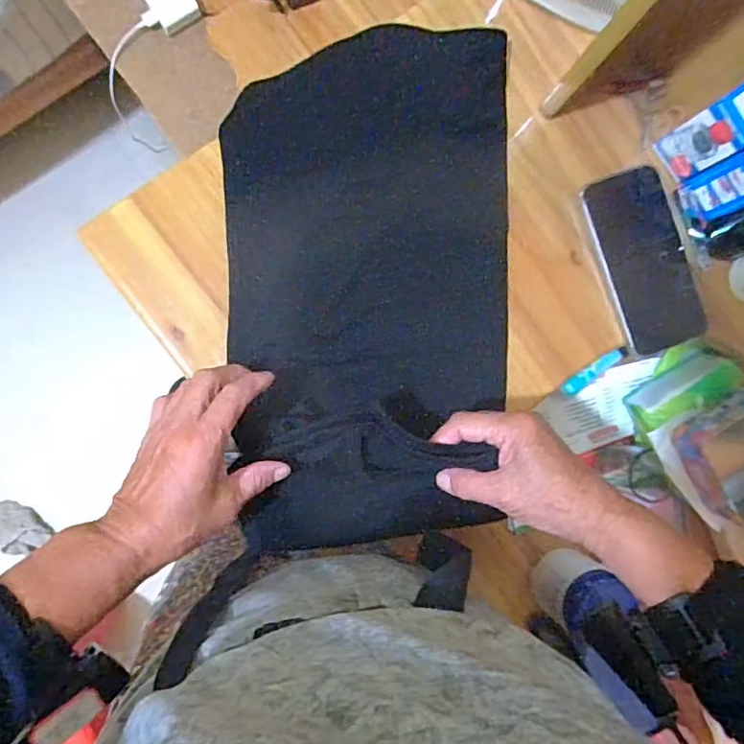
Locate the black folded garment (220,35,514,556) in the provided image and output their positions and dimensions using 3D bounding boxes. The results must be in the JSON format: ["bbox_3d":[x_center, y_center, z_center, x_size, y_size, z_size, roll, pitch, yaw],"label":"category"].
[{"bbox_3d":[0.001,-0.078,0.492,0.239,0.050,0.426,-2,89,-7],"label":"black folded garment"}]

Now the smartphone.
[{"bbox_3d":[0.245,-0.099,0.526,0.078,0.013,0.162,-21,91,-7],"label":"smartphone"}]

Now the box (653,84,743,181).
[{"bbox_3d":[0.290,-0.203,0.486,0.044,0.095,0.047,-30,92,-6],"label":"box"}]

